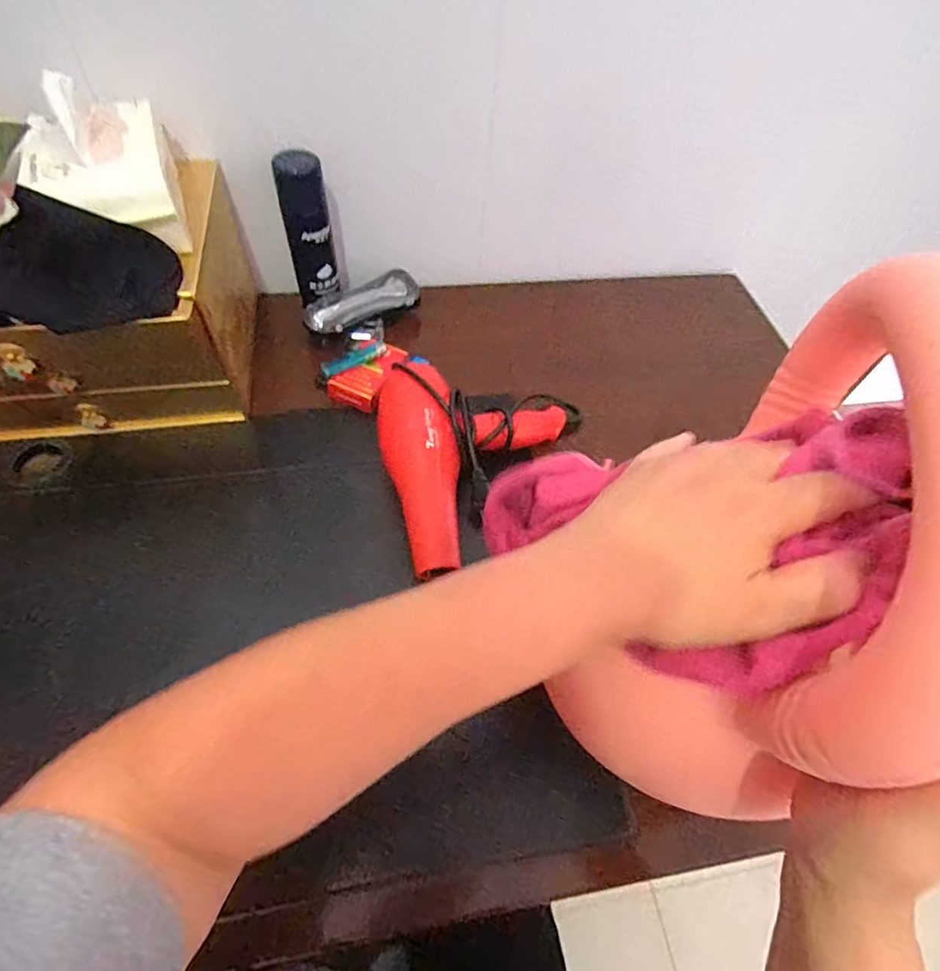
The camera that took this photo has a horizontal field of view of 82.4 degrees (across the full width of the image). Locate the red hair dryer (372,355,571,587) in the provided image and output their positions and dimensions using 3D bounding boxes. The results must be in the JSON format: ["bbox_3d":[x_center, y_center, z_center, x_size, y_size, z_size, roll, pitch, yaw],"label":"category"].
[{"bbox_3d":[0.024,-0.032,0.530,0.211,0.081,0.180,-15,59,-14],"label":"red hair dryer"}]

